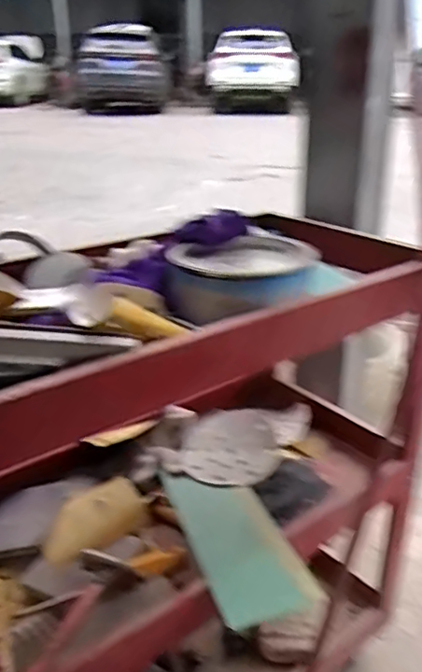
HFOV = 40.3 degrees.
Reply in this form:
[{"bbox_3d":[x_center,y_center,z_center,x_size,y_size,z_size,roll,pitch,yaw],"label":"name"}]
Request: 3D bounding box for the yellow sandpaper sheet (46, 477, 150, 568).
[{"bbox_3d":[-0.155,0.240,0.758,0.138,0.071,0.015,-22,-8,-30],"label":"yellow sandpaper sheet"}]

